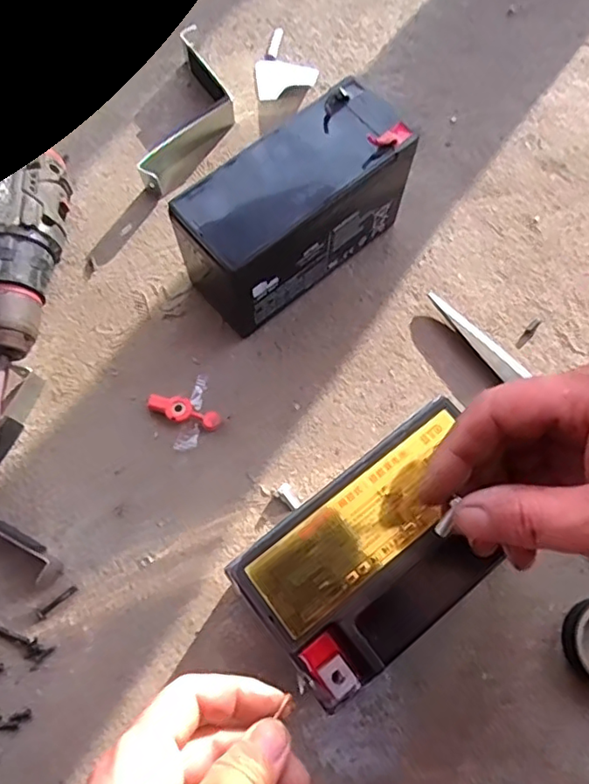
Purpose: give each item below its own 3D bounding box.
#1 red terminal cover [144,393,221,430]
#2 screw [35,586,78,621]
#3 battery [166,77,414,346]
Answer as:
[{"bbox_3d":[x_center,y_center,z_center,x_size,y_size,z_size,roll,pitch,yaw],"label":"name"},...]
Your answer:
[{"bbox_3d":[-0.074,0.013,0.401,0.051,0.009,0.017,16,73,4],"label":"red terminal cover"},{"bbox_3d":[-0.144,0.127,0.362,0.027,0.004,0.007,-37,77,-11],"label":"screw"},{"bbox_3d":[0.001,-0.118,0.397,0.153,0.093,0.068,-39,77,-11],"label":"battery"}]

